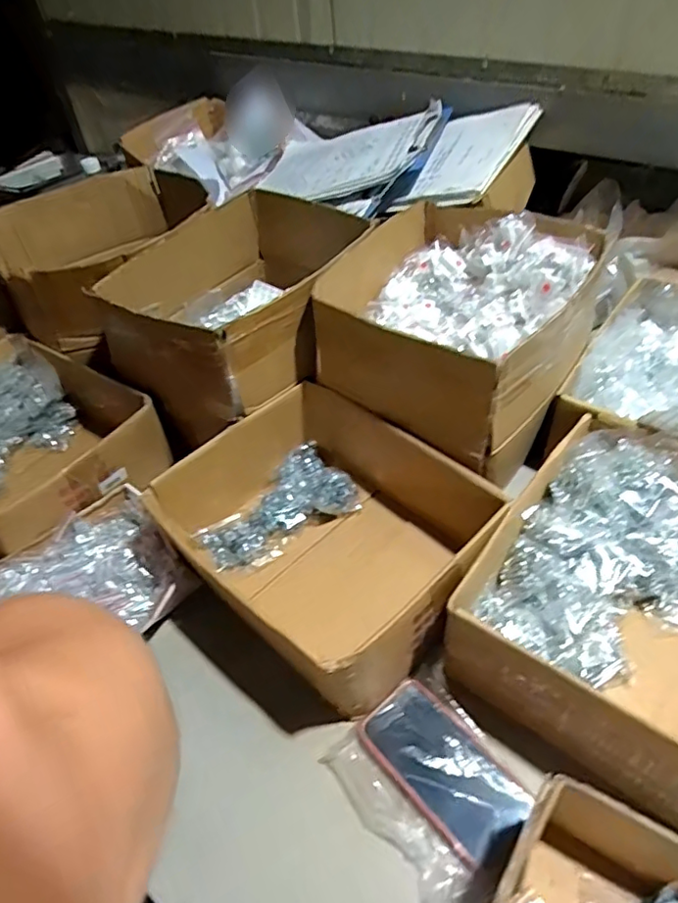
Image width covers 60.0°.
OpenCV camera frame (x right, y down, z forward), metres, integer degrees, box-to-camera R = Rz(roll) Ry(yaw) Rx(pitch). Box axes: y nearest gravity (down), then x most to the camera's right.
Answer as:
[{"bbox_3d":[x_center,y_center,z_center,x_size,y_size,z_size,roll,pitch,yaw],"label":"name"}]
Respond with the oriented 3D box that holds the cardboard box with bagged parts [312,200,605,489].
[{"bbox_3d":[0.148,-0.166,0.726,0.284,0.131,0.299,29,56,30],"label":"cardboard box with bagged parts"}]

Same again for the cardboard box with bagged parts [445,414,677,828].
[{"bbox_3d":[0.288,0.138,0.563,0.256,0.124,0.311,28,55,29],"label":"cardboard box with bagged parts"}]

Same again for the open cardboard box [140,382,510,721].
[{"bbox_3d":[-0.008,0.086,0.659,0.270,0.120,0.318,-36,52,-26],"label":"open cardboard box"}]

